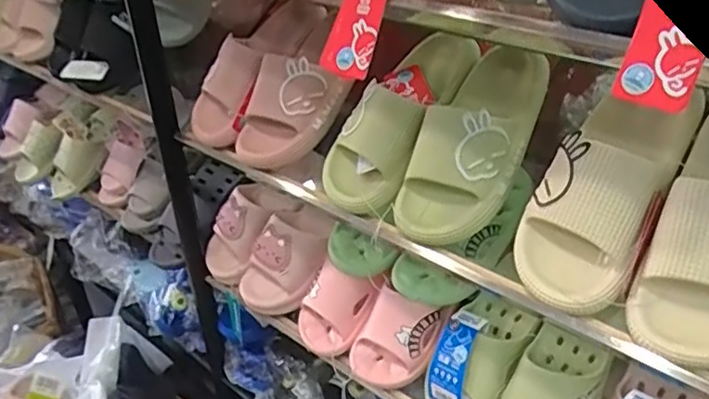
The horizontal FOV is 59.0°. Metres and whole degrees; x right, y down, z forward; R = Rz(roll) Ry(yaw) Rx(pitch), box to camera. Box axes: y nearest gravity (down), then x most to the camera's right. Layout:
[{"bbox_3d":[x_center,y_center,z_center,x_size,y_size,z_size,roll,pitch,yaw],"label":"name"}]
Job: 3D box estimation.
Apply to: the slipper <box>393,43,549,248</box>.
[{"bbox_3d":[0.131,-0.069,0.675,0.105,0.077,0.246,22,72,34],"label":"slipper"}]

